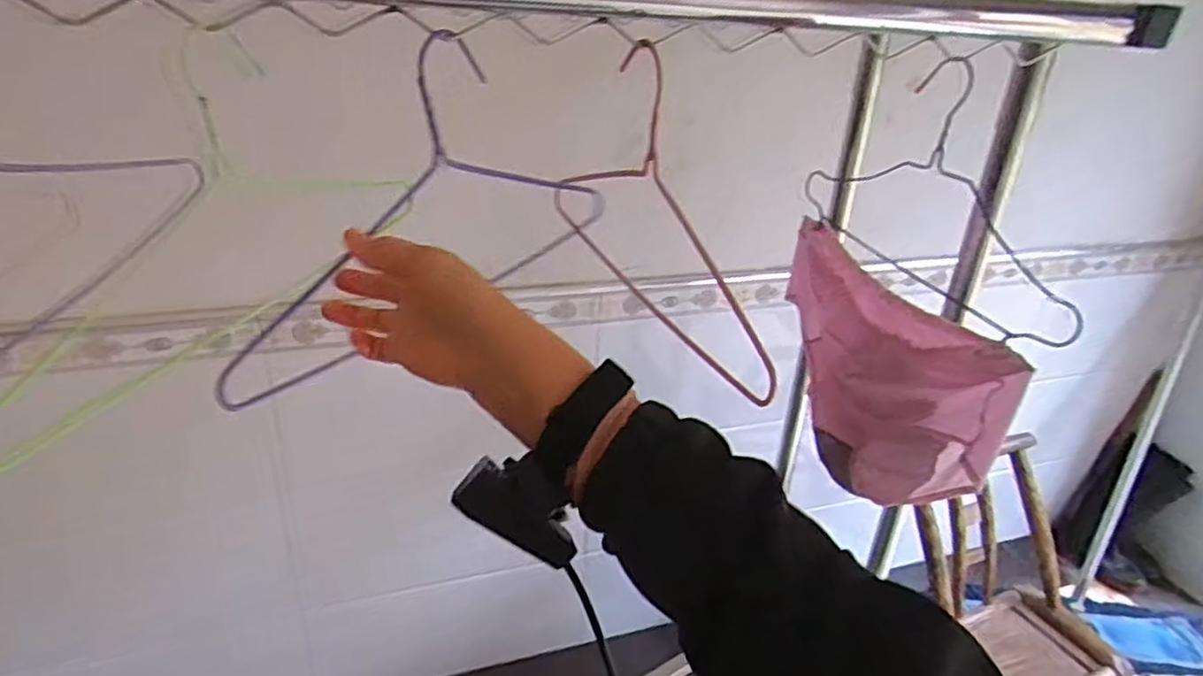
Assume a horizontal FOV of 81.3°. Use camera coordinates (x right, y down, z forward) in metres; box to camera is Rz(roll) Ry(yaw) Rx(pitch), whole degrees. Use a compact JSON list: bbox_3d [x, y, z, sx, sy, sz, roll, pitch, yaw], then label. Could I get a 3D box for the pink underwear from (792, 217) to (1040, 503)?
[{"bbox_3d":[0.298,0.045,0.775,0.036,0.236,0.334,-4,27,-17],"label":"pink underwear"}]

